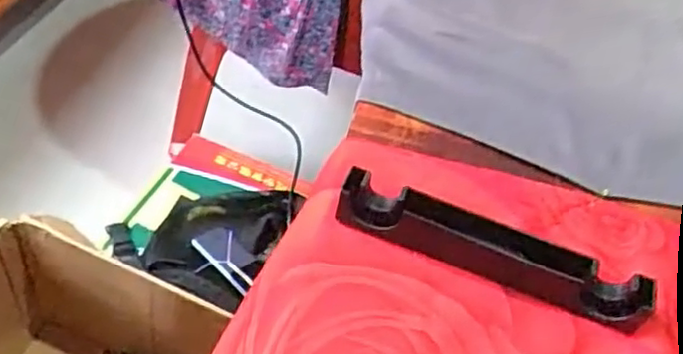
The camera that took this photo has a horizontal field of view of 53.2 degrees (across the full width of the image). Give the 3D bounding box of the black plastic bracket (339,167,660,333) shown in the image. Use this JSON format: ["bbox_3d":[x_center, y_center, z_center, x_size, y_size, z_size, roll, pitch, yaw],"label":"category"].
[{"bbox_3d":[0.090,0.043,0.414,0.191,0.028,0.029,19,49,10],"label":"black plastic bracket"}]

